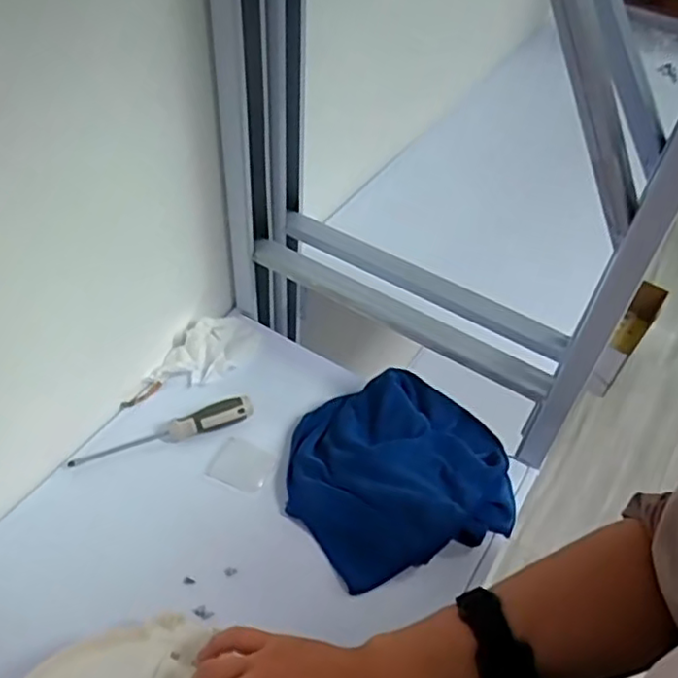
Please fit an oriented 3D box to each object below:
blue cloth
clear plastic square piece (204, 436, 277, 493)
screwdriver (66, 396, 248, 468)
[{"bbox_3d":[0.061,0.122,0.642,0.214,0.051,0.185,-15,51,-17],"label":"blue cloth"},{"bbox_3d":[-0.099,0.129,0.661,0.058,0.004,0.047,24,64,9],"label":"clear plastic square piece"},{"bbox_3d":[-0.180,0.093,0.665,0.183,0.031,0.029,-11,50,-14],"label":"screwdriver"}]

